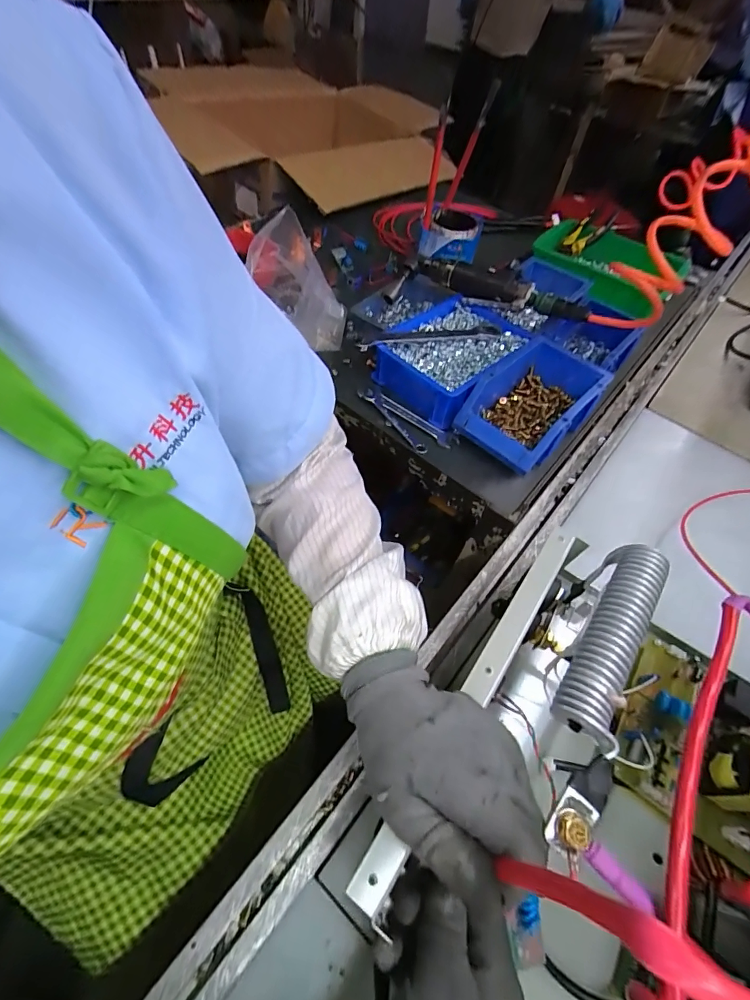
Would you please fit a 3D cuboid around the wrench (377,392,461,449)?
[{"bbox_3d":[0.051,-0.108,0.556,0.130,0.005,0.026,33,59,17],"label":"wrench"}]

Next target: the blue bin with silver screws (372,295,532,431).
[{"bbox_3d":[0.108,-0.202,0.594,0.152,0.063,0.192,39,61,20],"label":"blue bin with silver screws"}]

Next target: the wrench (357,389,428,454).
[{"bbox_3d":[0.024,-0.106,0.558,0.025,0.009,0.136,-26,62,-21],"label":"wrench"}]

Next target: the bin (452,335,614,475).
[{"bbox_3d":[0.198,-0.119,0.540,0.118,0.080,0.176,39,61,20],"label":"bin"}]

